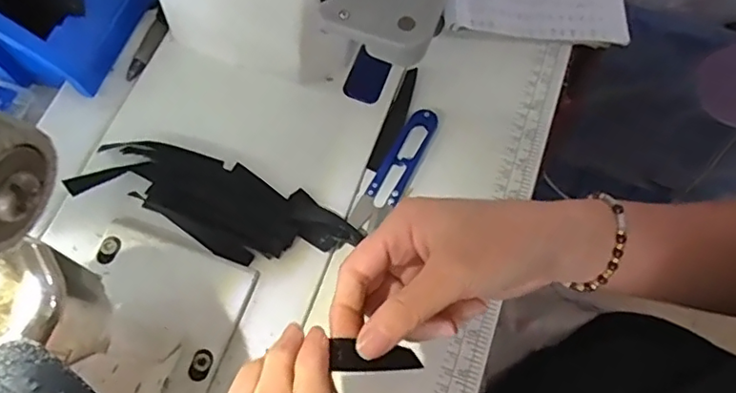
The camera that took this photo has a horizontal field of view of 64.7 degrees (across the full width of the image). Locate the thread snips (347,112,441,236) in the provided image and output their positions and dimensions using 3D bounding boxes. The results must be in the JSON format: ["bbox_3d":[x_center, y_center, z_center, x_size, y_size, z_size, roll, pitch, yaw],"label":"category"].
[{"bbox_3d":[0.020,-0.020,0.417,0.024,0.012,0.100,26,70,13],"label":"thread snips"}]

